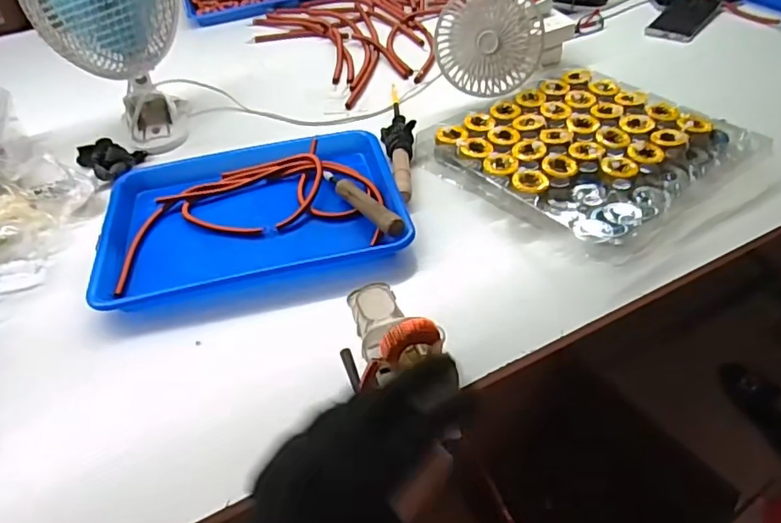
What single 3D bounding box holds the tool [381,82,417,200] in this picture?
[{"bbox_3d":[0.010,-0.175,0.741,0.040,0.035,0.293,-4,44,1],"label":"tool"}]

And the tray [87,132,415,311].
[{"bbox_3d":[-0.160,-0.065,0.648,0.329,0.027,0.246,-12,44,-7],"label":"tray"}]

